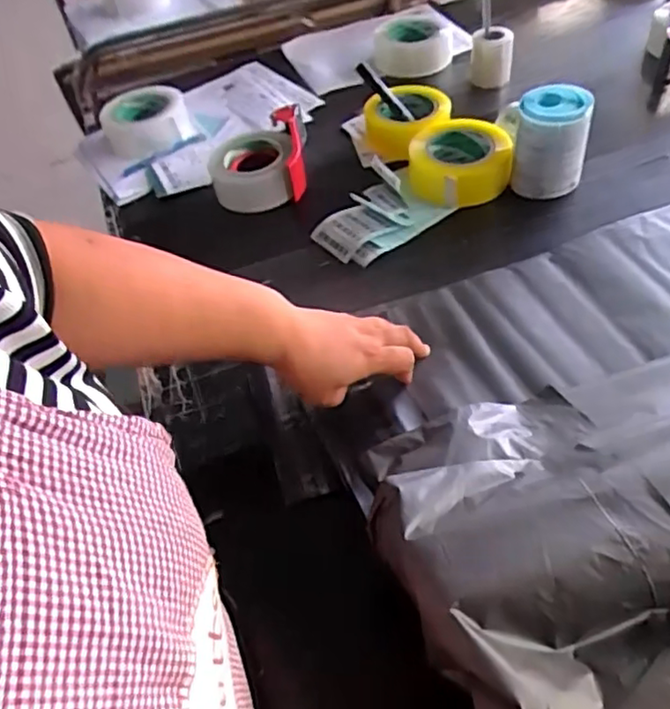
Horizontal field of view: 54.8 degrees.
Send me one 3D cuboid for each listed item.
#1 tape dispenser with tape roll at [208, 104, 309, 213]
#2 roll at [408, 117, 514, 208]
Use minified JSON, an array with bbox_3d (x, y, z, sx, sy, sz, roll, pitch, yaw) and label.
[{"bbox_3d":[-0.102,-0.258,0.851,0.124,0.055,0.165,-6,50,3],"label":"tape dispenser with tape roll"},{"bbox_3d":[0.156,-0.239,0.808,0.127,0.047,0.119,0,50,7],"label":"roll"}]

